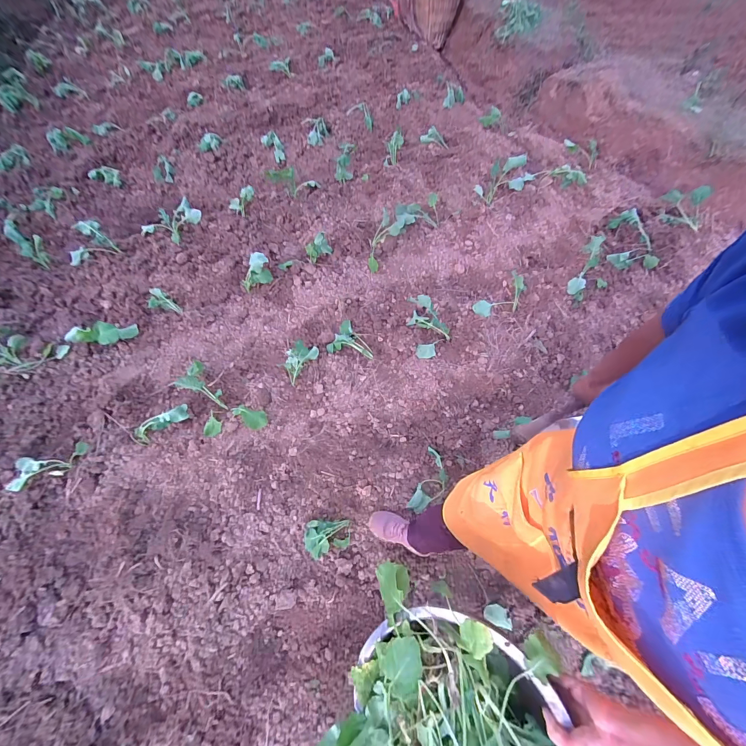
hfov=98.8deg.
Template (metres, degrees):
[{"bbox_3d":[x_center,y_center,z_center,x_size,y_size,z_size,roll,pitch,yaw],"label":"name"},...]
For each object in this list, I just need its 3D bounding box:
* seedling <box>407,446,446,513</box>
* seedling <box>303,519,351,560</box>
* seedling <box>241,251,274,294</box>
[{"bbox_3d":[0.224,0.418,1.225,0.106,0.041,0.238,20,67,15],"label":"seedling"},{"bbox_3d":[-0.169,0.598,1.152,0.167,0.074,0.123,-3,63,4],"label":"seedling"},{"bbox_3d":[-0.625,-0.532,1.693,0.180,0.137,0.144,-30,67,-10],"label":"seedling"}]

